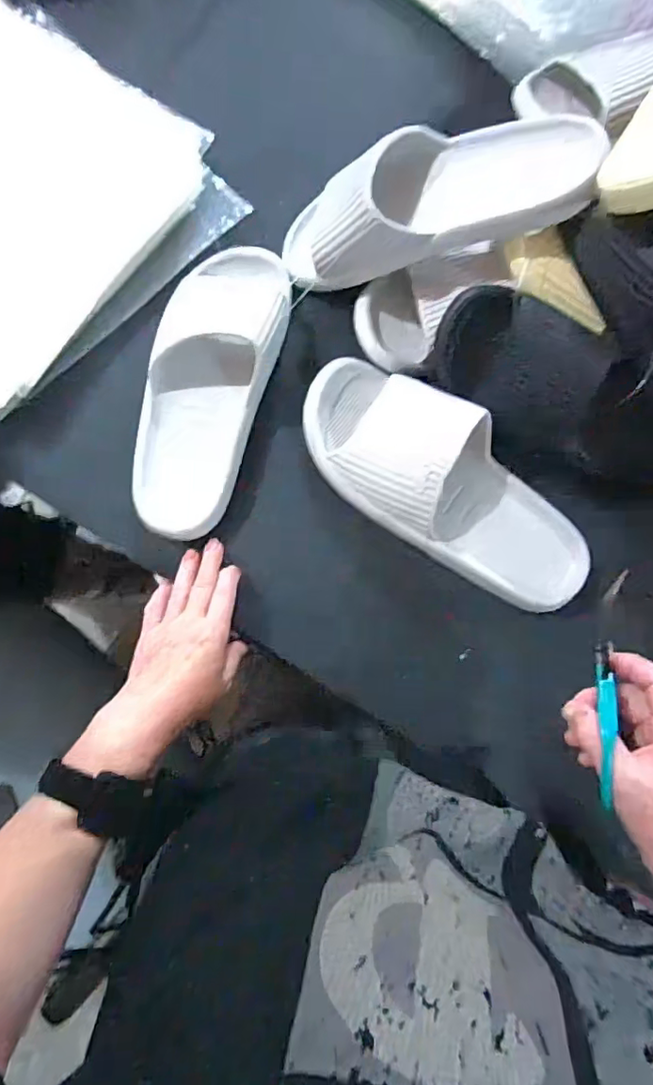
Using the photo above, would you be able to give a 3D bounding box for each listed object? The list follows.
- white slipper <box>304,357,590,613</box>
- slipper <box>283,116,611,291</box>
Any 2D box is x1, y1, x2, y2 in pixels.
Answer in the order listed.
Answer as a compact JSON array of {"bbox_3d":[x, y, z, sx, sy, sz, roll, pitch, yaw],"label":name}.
[{"bbox_3d":[0.106,-0.051,0.483,0.290,0.067,0.110,35,81,2],"label":"white slipper"},{"bbox_3d":[0.074,-0.292,0.461,0.263,0.064,0.105,-5,80,23],"label":"slipper"}]

